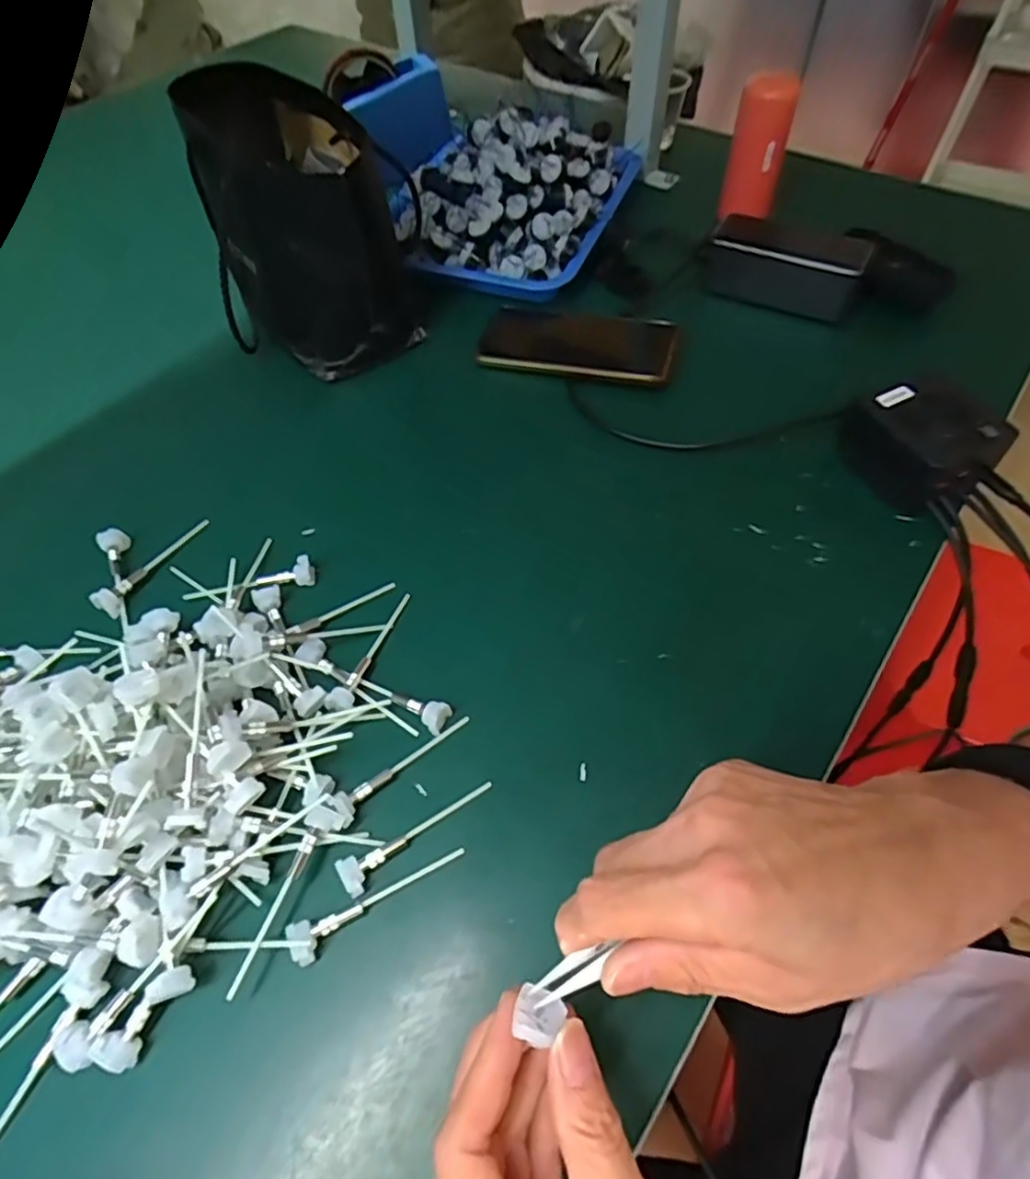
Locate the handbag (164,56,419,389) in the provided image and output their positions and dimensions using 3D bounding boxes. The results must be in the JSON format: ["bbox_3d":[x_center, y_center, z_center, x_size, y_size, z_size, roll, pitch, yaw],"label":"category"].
[{"bbox_3d":[-0.179,-0.279,0.503,0.135,0.159,0.194,-37,63,-21],"label":"handbag"}]

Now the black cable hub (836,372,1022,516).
[{"bbox_3d":[0.277,-0.100,0.432,0.080,0.054,0.079,-23,59,-13],"label":"black cable hub"}]

